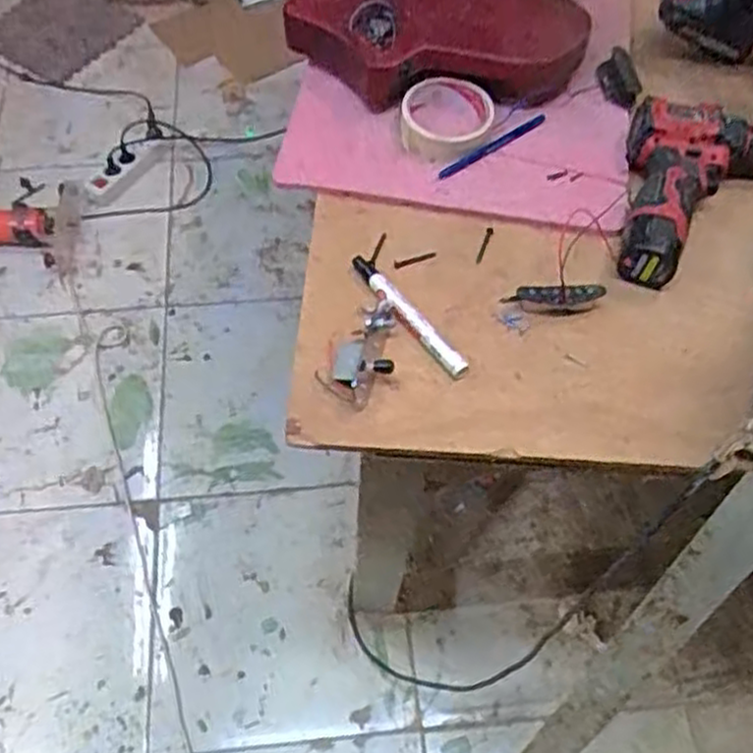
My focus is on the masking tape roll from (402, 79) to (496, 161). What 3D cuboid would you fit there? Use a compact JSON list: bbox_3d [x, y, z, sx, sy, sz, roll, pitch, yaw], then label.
[{"bbox_3d":[0.069,-0.252,0.767,0.088,0.028,0.087,1,60,-1],"label":"masking tape roll"}]

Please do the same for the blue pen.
[{"bbox_3d":[0.116,-0.225,0.771,0.131,0.010,0.012,-31,64,-19],"label":"blue pen"}]

